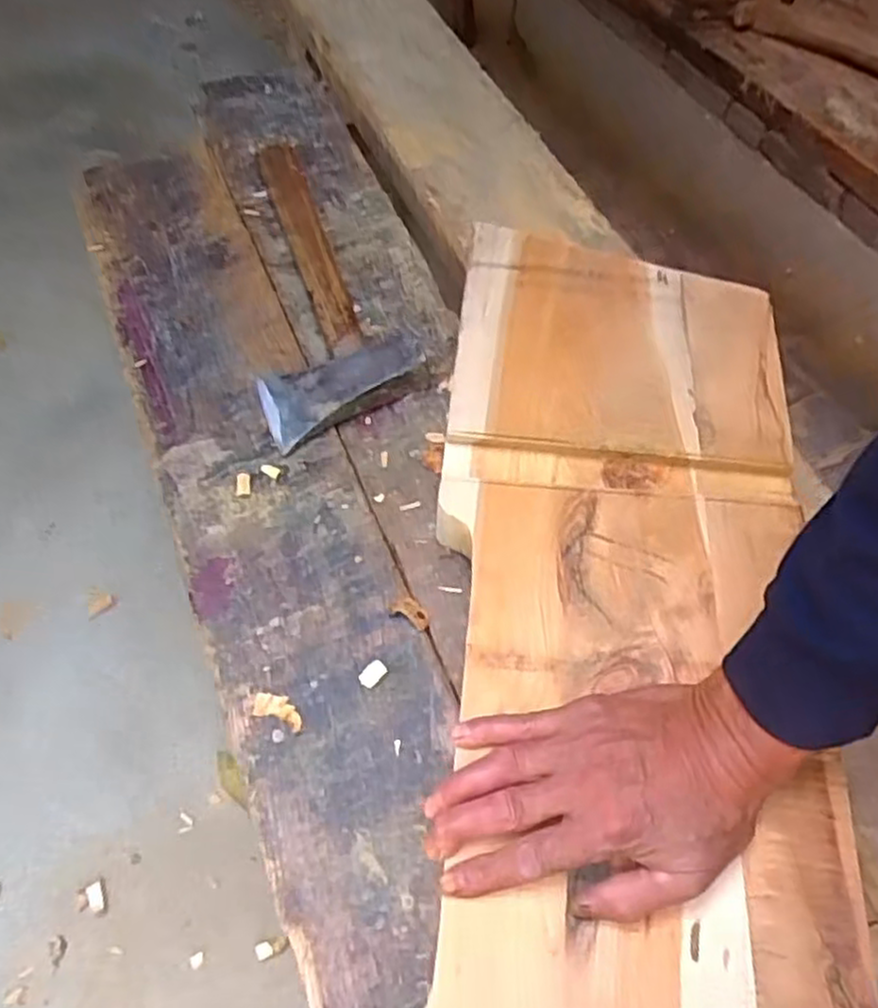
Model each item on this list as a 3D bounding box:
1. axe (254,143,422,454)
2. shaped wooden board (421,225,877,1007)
[{"bbox_3d":[-0.138,-0.210,0.679,0.133,0.035,0.349,-22,62,-12],"label":"axe"},{"bbox_3d":[0.106,0.155,0.437,0.246,0.023,0.850,6,59,4],"label":"shaped wooden board"}]

